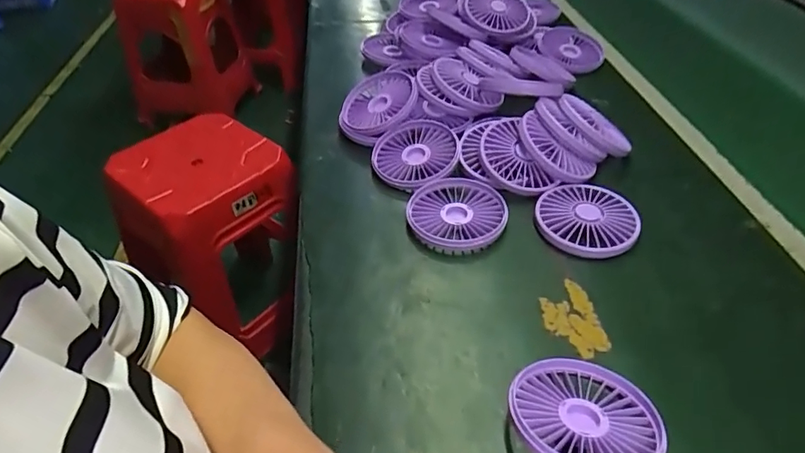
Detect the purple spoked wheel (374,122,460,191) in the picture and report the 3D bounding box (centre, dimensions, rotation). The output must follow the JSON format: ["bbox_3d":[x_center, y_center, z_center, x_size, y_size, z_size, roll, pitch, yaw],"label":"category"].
[{"bbox_3d":[0.014,-0.072,0.516,0.083,0.017,0.085,2,54,9],"label":"purple spoked wheel"}]

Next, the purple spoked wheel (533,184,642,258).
[{"bbox_3d":[0.164,-0.010,0.453,0.085,0.017,0.086,0,42,0],"label":"purple spoked wheel"}]

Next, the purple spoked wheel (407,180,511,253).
[{"bbox_3d":[0.048,-0.012,0.464,0.086,0.018,0.085,0,42,0],"label":"purple spoked wheel"}]

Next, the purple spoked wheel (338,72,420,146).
[{"bbox_3d":[-0.028,-0.133,0.562,0.086,0.024,0.093,-12,58,19],"label":"purple spoked wheel"}]

